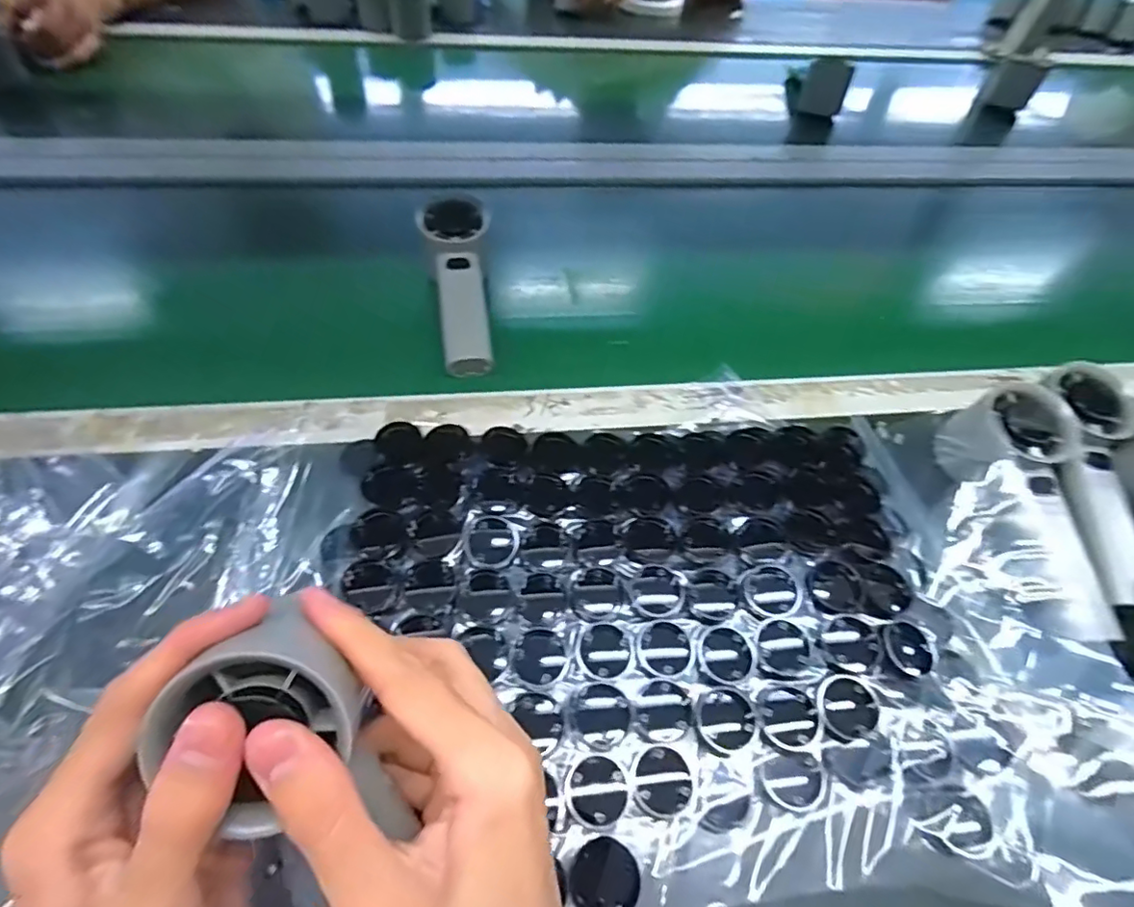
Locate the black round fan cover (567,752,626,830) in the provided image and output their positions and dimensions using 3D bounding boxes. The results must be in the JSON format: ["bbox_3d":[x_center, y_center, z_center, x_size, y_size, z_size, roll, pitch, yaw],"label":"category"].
[{"bbox_3d":[0.014,0.160,0.269,0.028,0.005,0.030,3,52,-4],"label":"black round fan cover"}]

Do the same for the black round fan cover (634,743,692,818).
[{"bbox_3d":[0.047,0.159,0.276,0.027,0.004,0.029,9,52,1],"label":"black round fan cover"}]

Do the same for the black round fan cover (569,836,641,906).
[{"bbox_3d":[0.017,0.189,0.252,0.030,0.004,0.030,3,52,-4],"label":"black round fan cover"}]

